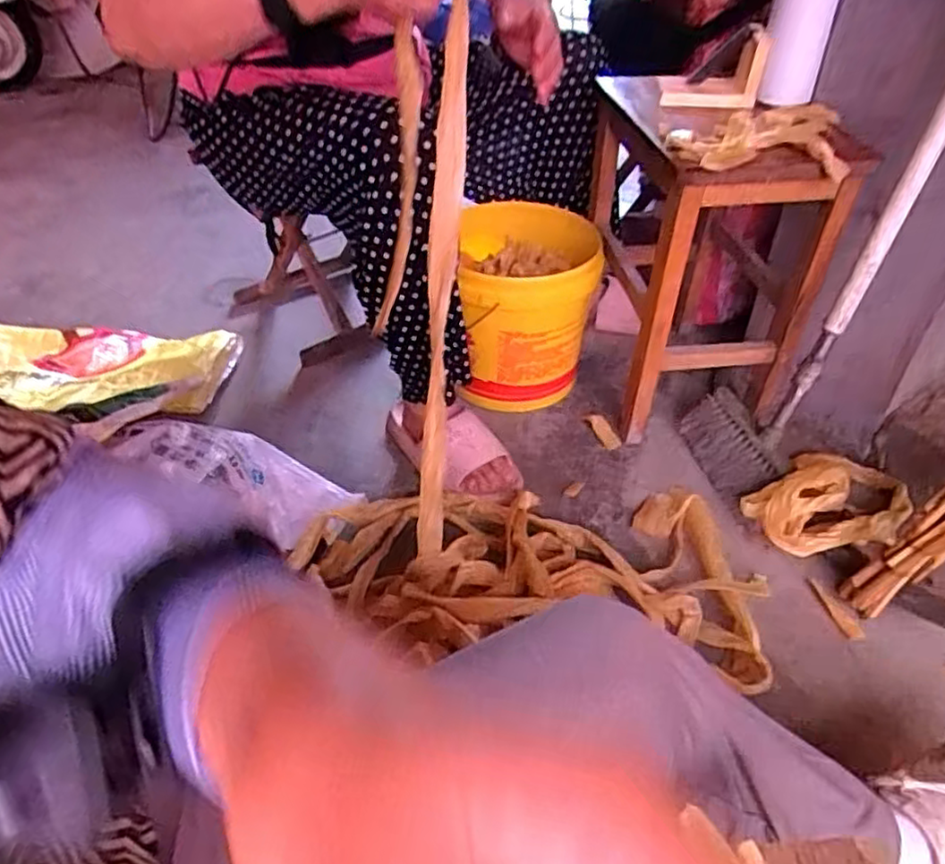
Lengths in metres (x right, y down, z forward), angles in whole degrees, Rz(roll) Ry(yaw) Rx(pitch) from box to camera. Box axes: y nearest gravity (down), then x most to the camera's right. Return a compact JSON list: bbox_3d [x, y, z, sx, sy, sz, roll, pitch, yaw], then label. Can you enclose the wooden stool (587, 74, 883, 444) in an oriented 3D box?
[{"bbox_3d":[0.329,-0.255,1.014,0.269,0.415,0.367,-2,39,-2],"label":"wooden stool"}]

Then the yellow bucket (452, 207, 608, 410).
[{"bbox_3d":[0.088,-0.198,1.108,0.206,0.241,0.248,0,39,1],"label":"yellow bucket"}]

